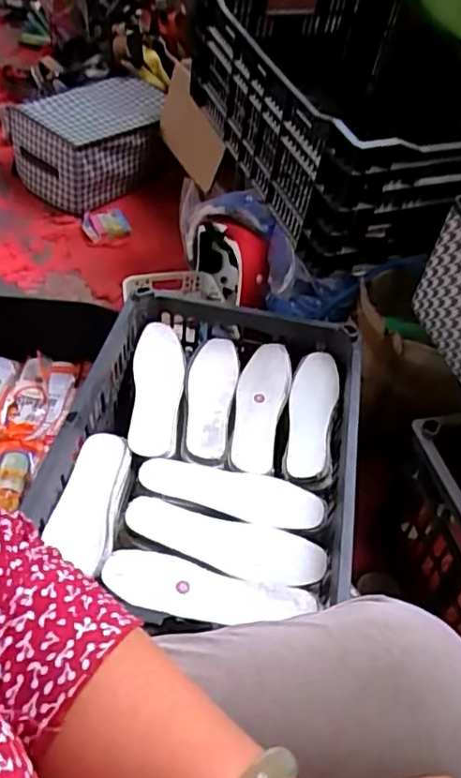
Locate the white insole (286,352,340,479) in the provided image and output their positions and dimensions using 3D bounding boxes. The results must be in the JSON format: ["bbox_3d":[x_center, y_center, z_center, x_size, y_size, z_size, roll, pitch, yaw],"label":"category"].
[{"bbox_3d":[0.111,0.028,0.820,0.063,0.022,0.220,11,47,5],"label":"white insole"}]

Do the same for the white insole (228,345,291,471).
[{"bbox_3d":[0.040,0.023,0.826,0.066,0.020,0.217,11,47,5],"label":"white insole"}]

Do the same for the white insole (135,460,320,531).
[{"bbox_3d":[-0.001,0.124,0.730,0.218,0.013,0.071,11,47,5],"label":"white insole"}]

